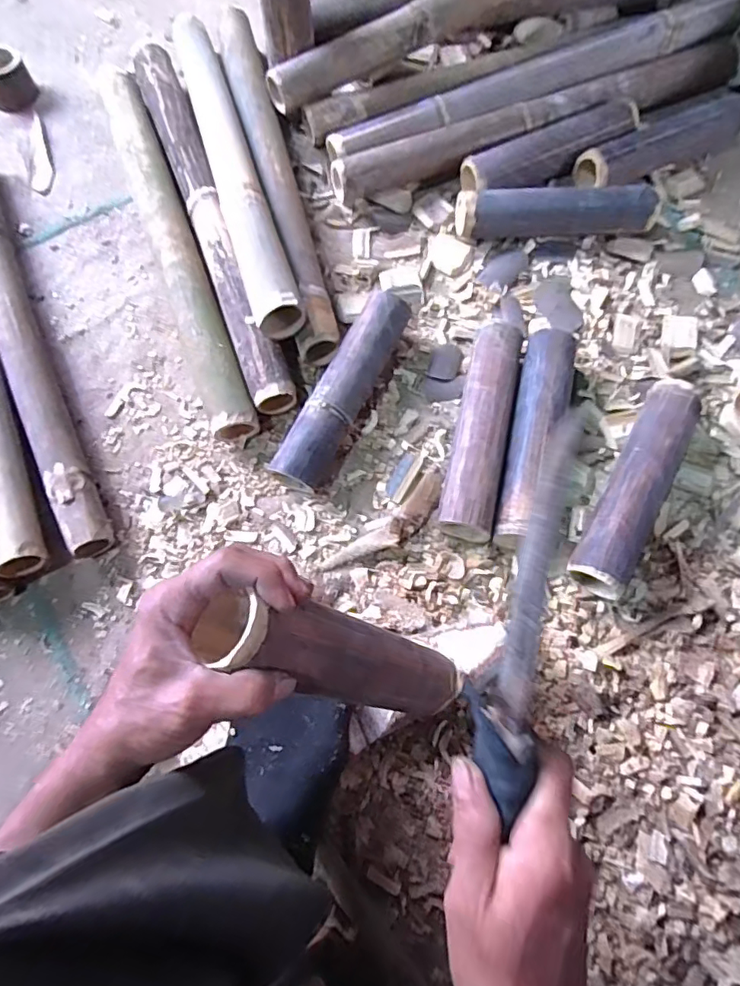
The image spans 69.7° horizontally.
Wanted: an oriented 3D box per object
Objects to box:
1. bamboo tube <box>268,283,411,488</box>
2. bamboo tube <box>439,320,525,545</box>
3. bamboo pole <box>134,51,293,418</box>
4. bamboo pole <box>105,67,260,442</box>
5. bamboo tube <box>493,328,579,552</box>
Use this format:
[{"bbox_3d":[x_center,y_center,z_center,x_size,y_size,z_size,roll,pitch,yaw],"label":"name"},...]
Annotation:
[{"bbox_3d":[-0.033,-0.122,0.642,0.053,0.070,0.257,27,75,10],"label":"bamboo tube"},{"bbox_3d":[0.132,-0.073,0.629,0.059,0.055,0.262,12,73,6],"label":"bamboo tube"},{"bbox_3d":[-0.221,-0.382,0.736,0.051,0.066,0.624,-21,72,-4],"label":"bamboo pole"},{"bbox_3d":[-0.264,-0.340,0.722,0.054,0.065,0.612,-21,72,-4],"label":"bamboo pole"},{"bbox_3d":[0.193,-0.066,0.618,0.056,0.061,0.259,13,73,6],"label":"bamboo tube"}]

